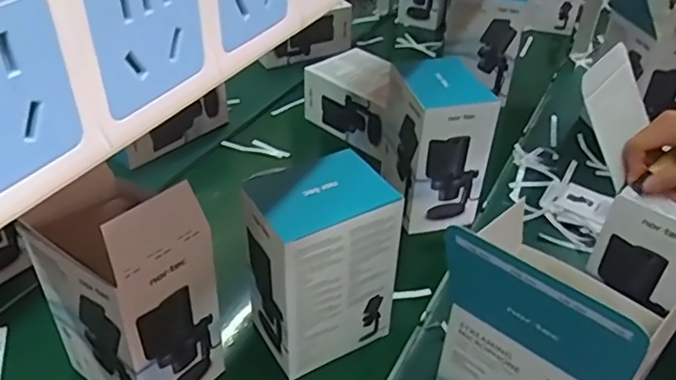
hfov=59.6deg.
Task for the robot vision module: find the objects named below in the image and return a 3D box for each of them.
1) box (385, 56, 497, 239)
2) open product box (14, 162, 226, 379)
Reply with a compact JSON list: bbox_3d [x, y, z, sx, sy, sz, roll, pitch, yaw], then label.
[{"bbox_3d":[0.150,-0.078,0.923,0.134,0.250,0.143,-5,38,-11],"label":"box"},{"bbox_3d":[-0.223,0.100,0.640,0.157,0.268,0.127,27,43,28],"label":"open product box"}]

